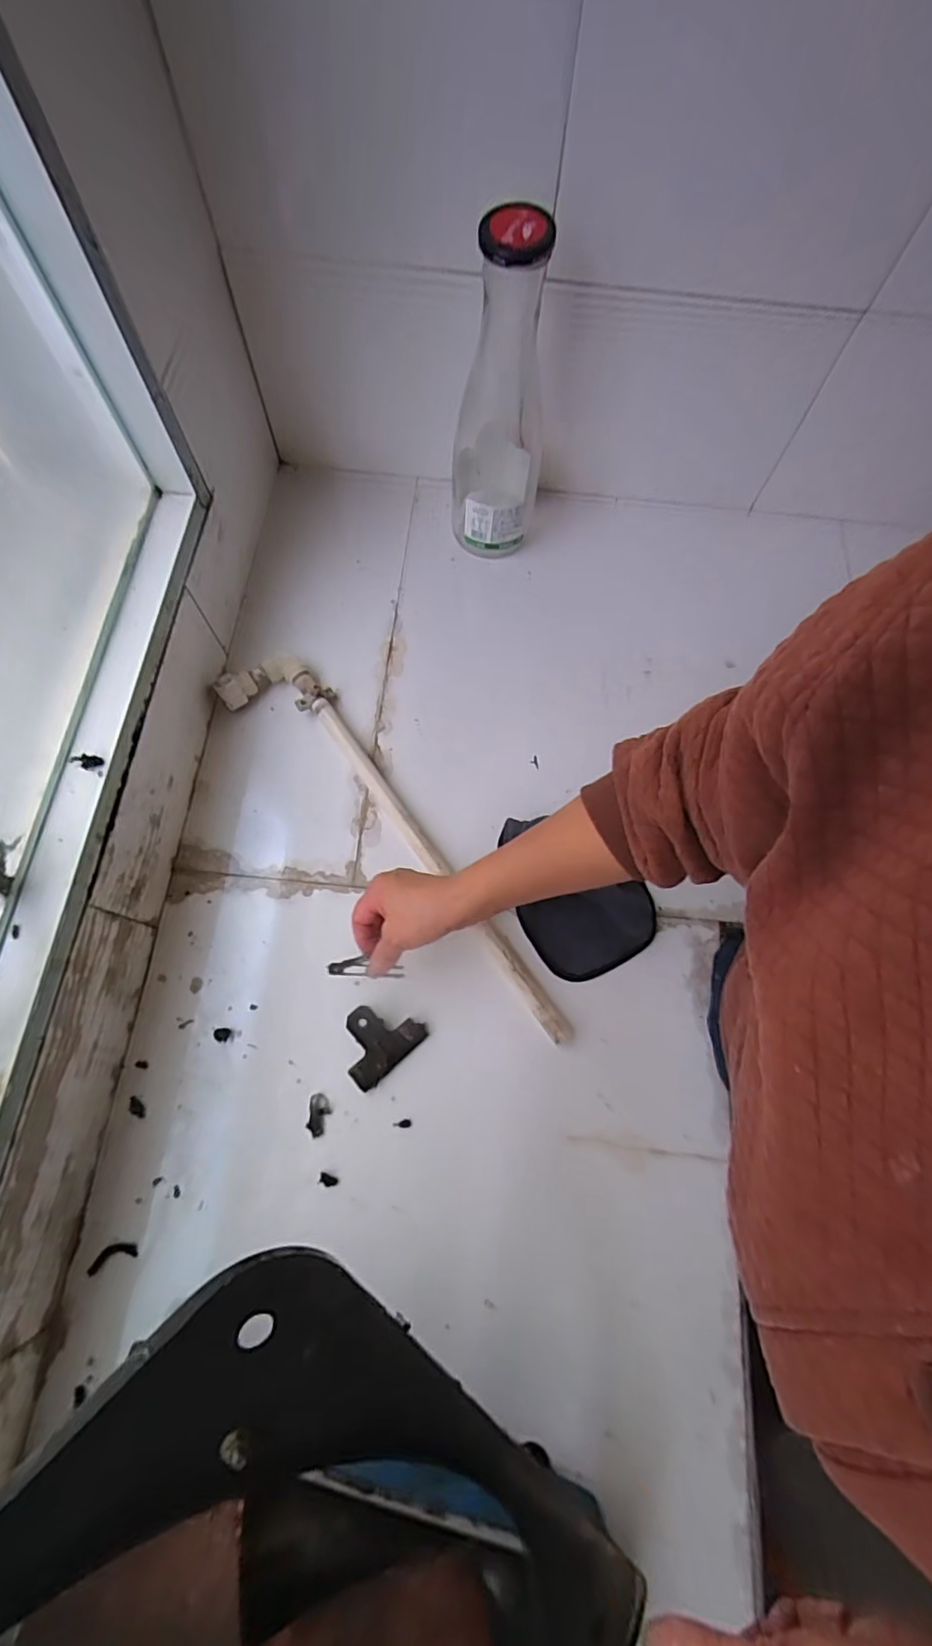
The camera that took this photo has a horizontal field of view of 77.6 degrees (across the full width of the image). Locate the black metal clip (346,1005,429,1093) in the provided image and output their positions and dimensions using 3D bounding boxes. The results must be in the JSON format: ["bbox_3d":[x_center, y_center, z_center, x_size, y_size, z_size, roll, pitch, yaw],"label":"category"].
[{"bbox_3d":[-0.087,0.208,0.564,0.078,0.022,0.066,-41,77,-15],"label":"black metal clip"}]

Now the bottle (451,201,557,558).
[{"bbox_3d":[0.042,-0.458,0.643,0.109,0.313,0.123,4,70,-1],"label":"bottle"}]

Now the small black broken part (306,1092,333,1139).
[{"bbox_3d":[-0.138,0.275,0.545,0.020,0.005,0.037,7,70,0],"label":"small black broken part"}]

